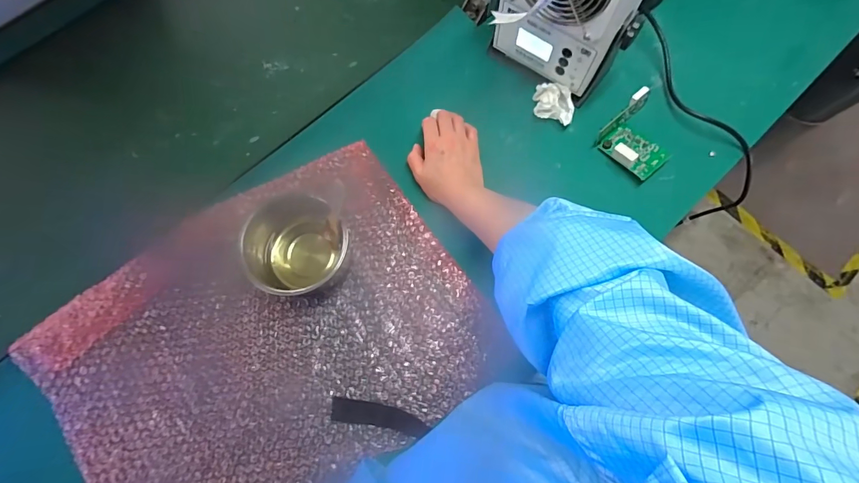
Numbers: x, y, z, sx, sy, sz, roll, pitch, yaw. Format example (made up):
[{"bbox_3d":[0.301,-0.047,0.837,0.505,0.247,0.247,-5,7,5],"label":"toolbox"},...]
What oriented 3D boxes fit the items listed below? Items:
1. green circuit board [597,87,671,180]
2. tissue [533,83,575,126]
[{"bbox_3d":[0.291,-0.146,0.534,0.089,0.024,0.105,44,78,12],"label":"green circuit board"},{"bbox_3d":[0.173,-0.192,0.546,0.057,0.022,0.044,22,75,7],"label":"tissue"}]

